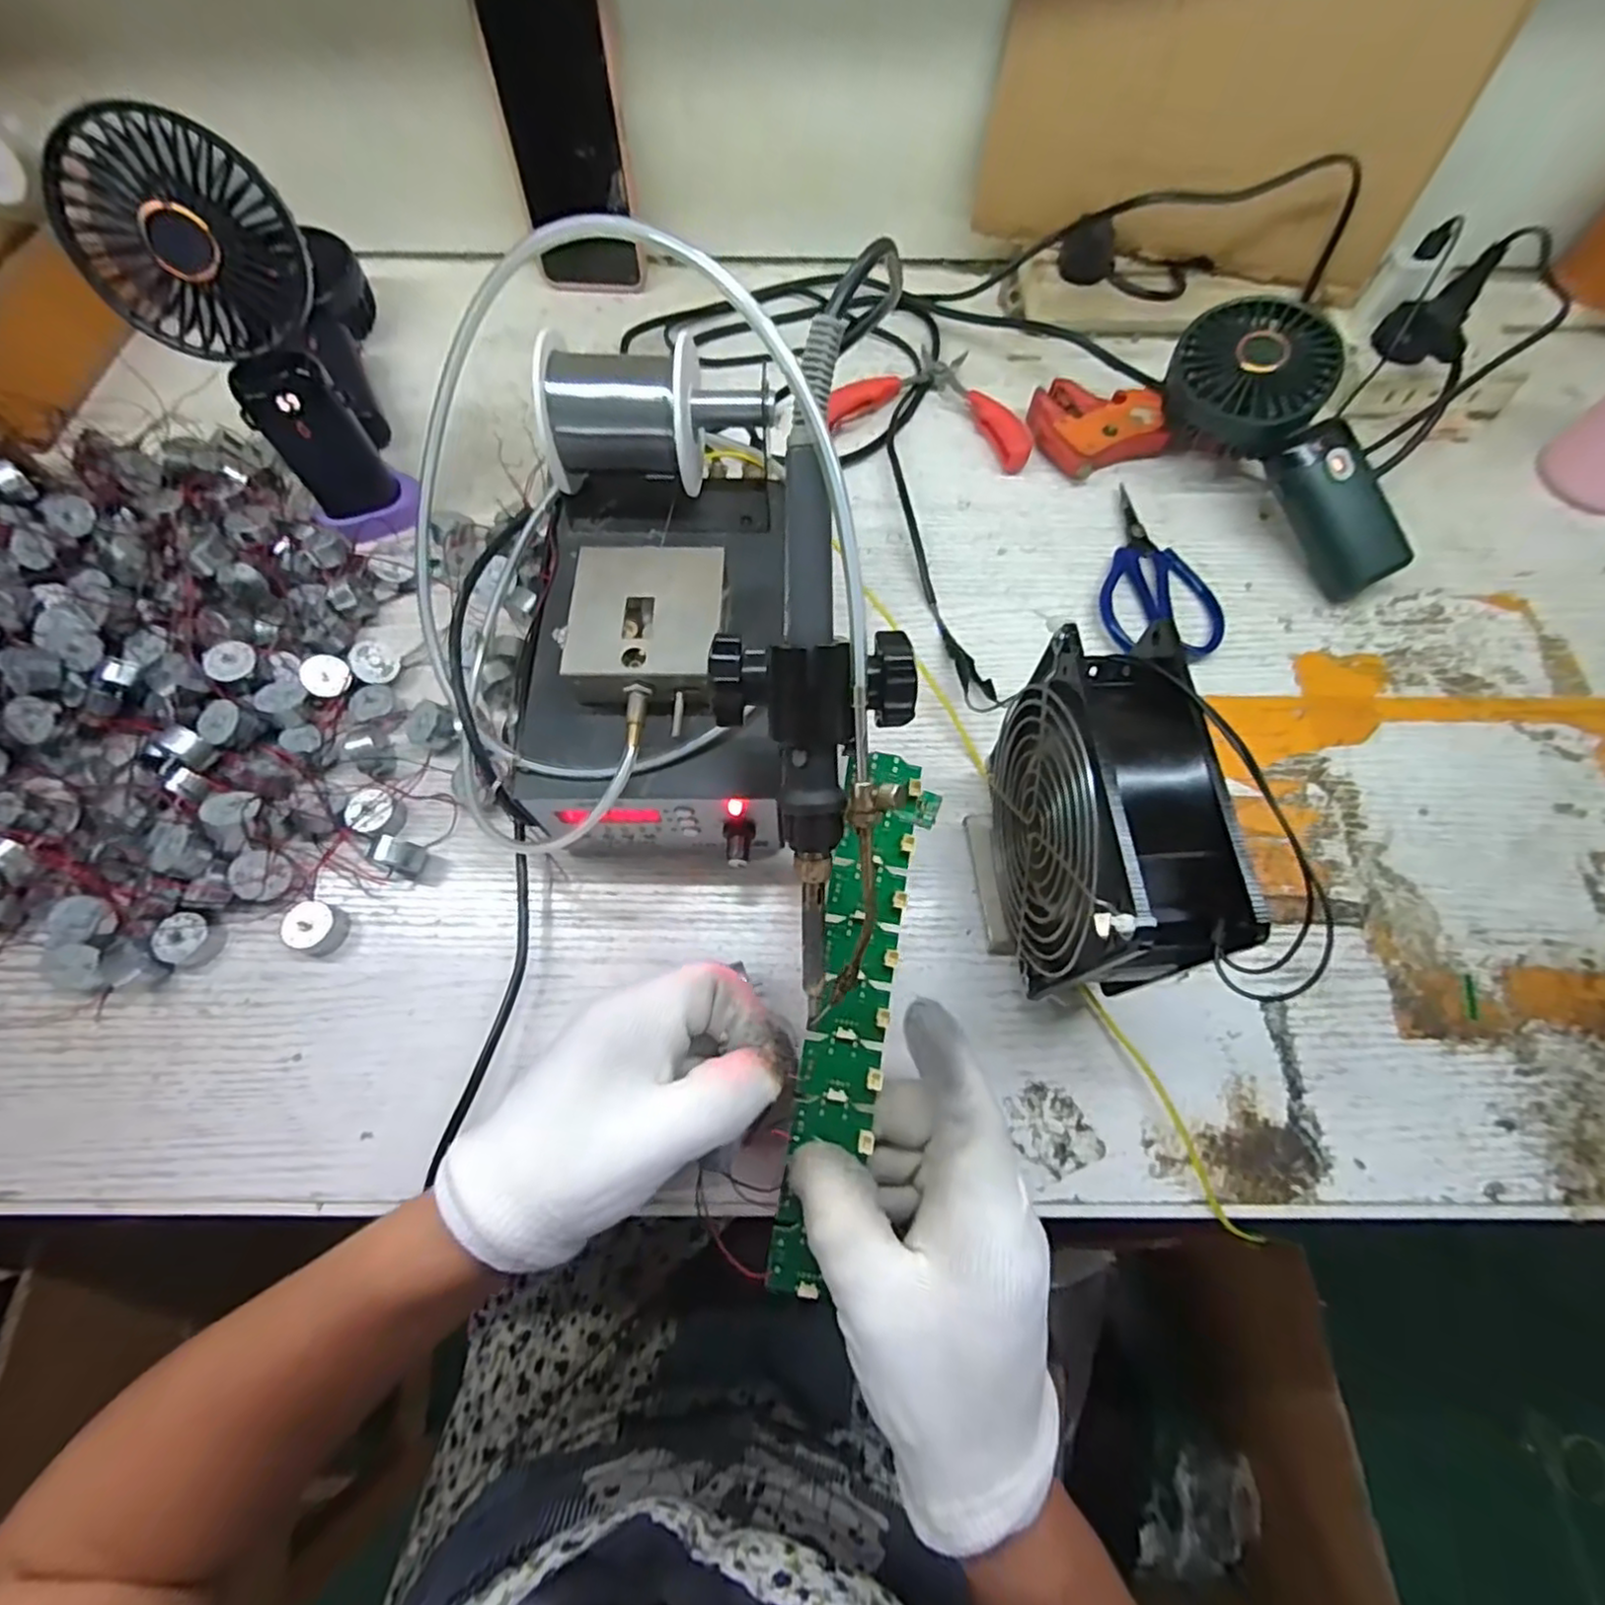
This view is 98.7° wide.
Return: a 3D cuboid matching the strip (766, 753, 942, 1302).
[{"bbox_3d":[0.017,0.079,0.262,0.033,0.006,0.195,13,81,5],"label":"strip"}]

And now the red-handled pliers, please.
[{"bbox_3d":[0.092,-0.273,0.464,0.131,0.018,0.094,16,69,7],"label":"red-handled pliers"}]

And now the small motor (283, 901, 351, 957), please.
[{"bbox_3d":[-0.232,0.059,0.328,0.024,0.014,0.024,22,70,9],"label":"small motor"}]

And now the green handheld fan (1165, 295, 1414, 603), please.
[{"bbox_3d":[0.287,-0.209,0.402,0.081,0.040,0.184,-26,85,-10],"label":"green handheld fan"}]

